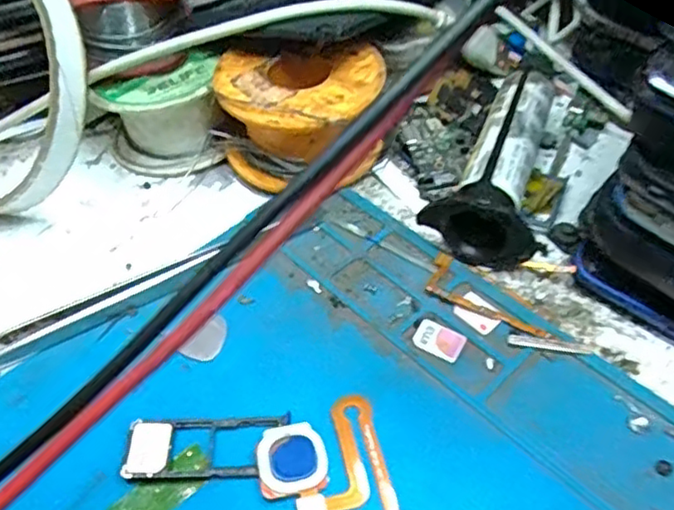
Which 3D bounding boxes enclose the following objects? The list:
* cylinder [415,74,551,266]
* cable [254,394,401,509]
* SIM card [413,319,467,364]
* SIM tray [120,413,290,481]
[{"bbox_3d":[0.050,-0.028,0.200,0.031,0.021,0.071,12,50,15],"label":"cylinder"},{"bbox_3d":[0.000,0.051,0.145,0.030,0.004,0.036,-23,51,-16],"label":"cable"},{"bbox_3d":[0.027,0.022,0.171,0.013,0.004,0.009,26,56,21],"label":"SIM card"},{"bbox_3d":[-0.031,0.045,0.153,0.037,0.004,0.015,-2,48,3],"label":"SIM tray"}]

